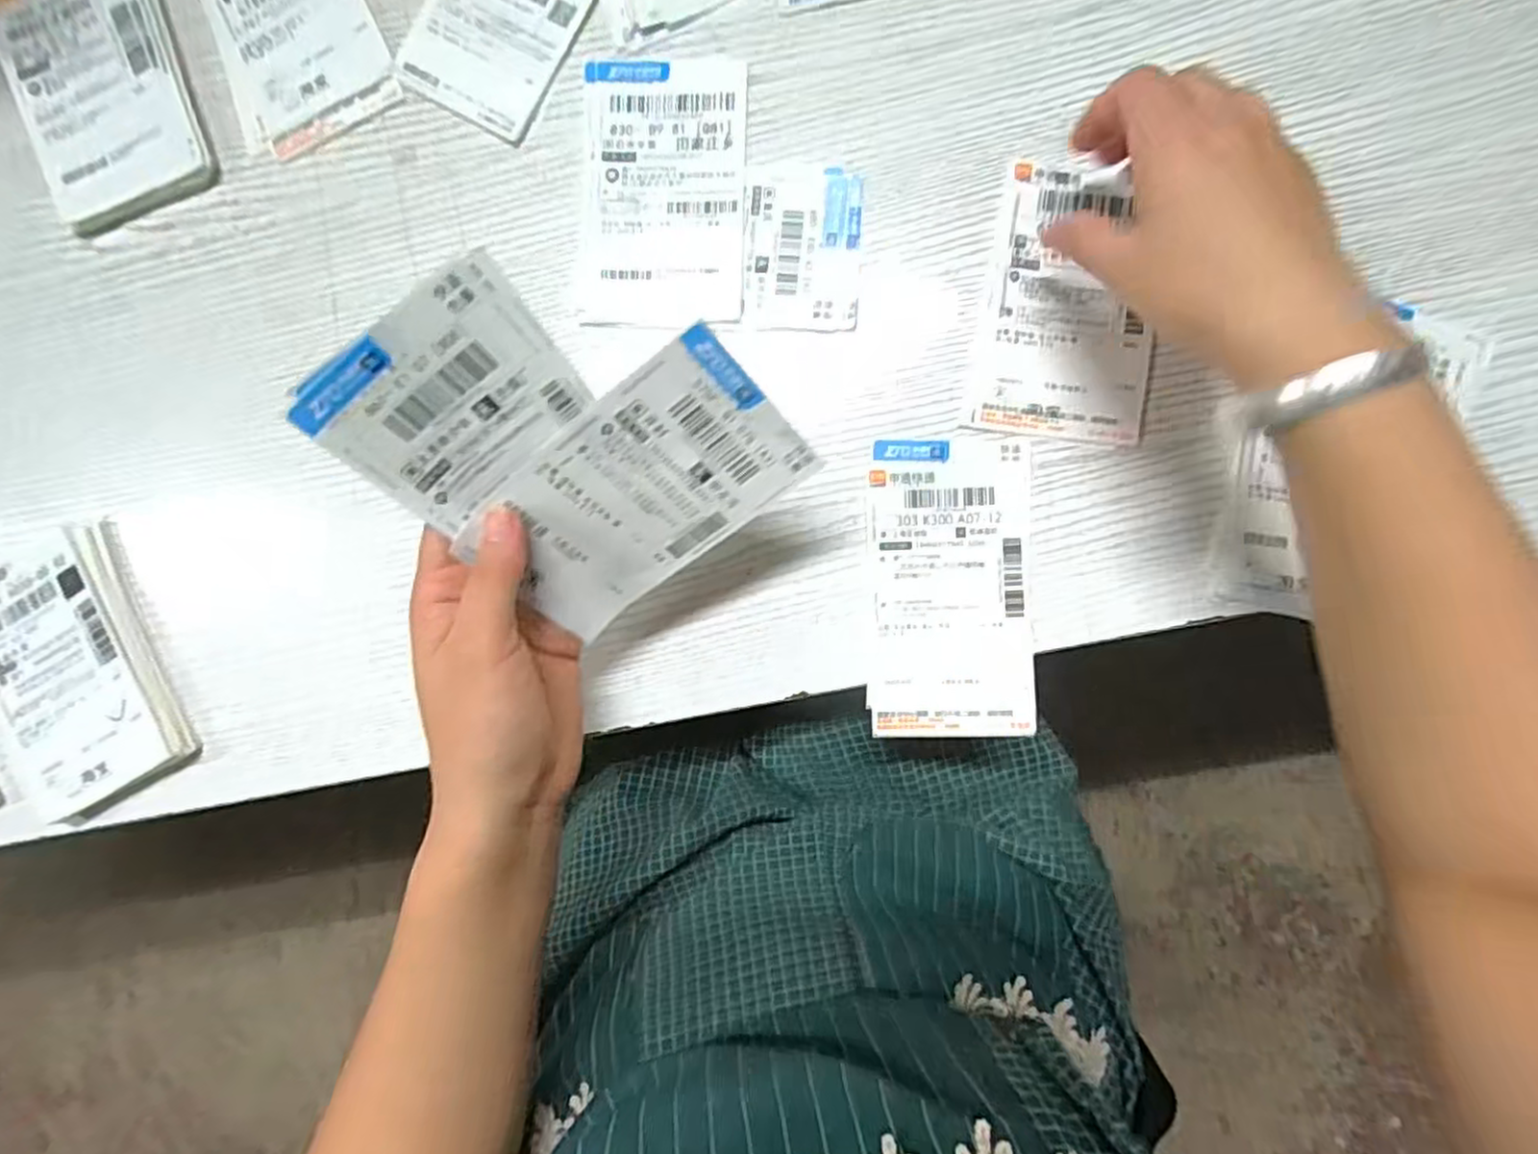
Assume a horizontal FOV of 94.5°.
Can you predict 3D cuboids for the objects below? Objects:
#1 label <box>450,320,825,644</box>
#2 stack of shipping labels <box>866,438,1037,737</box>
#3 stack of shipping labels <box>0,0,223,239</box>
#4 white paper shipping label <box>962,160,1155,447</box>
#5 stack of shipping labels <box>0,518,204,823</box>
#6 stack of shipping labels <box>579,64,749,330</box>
[{"bbox_3d":[-0.050,-0.029,0.277,0.127,0.006,0.076,-35,127,18],"label":"label"},{"bbox_3d":[0.087,0.005,0.341,0.078,0.006,0.140,0,90,4],"label":"stack of shipping labels"},{"bbox_3d":[-0.346,-0.257,0.368,0.088,0.011,0.146,-20,89,4],"label":"stack of shipping labels"},{"bbox_3d":[0.145,-0.130,0.339,0.079,0.004,0.127,9,91,4],"label":"white paper shipping label"},{"bbox_3d":[-0.356,0.050,0.366,0.084,0.017,0.135,-25,88,4],"label":"stack of shipping labels"},{"bbox_3d":[-0.052,-0.190,0.352,0.081,0.004,0.128,2,90,4],"label":"stack of shipping labels"}]

